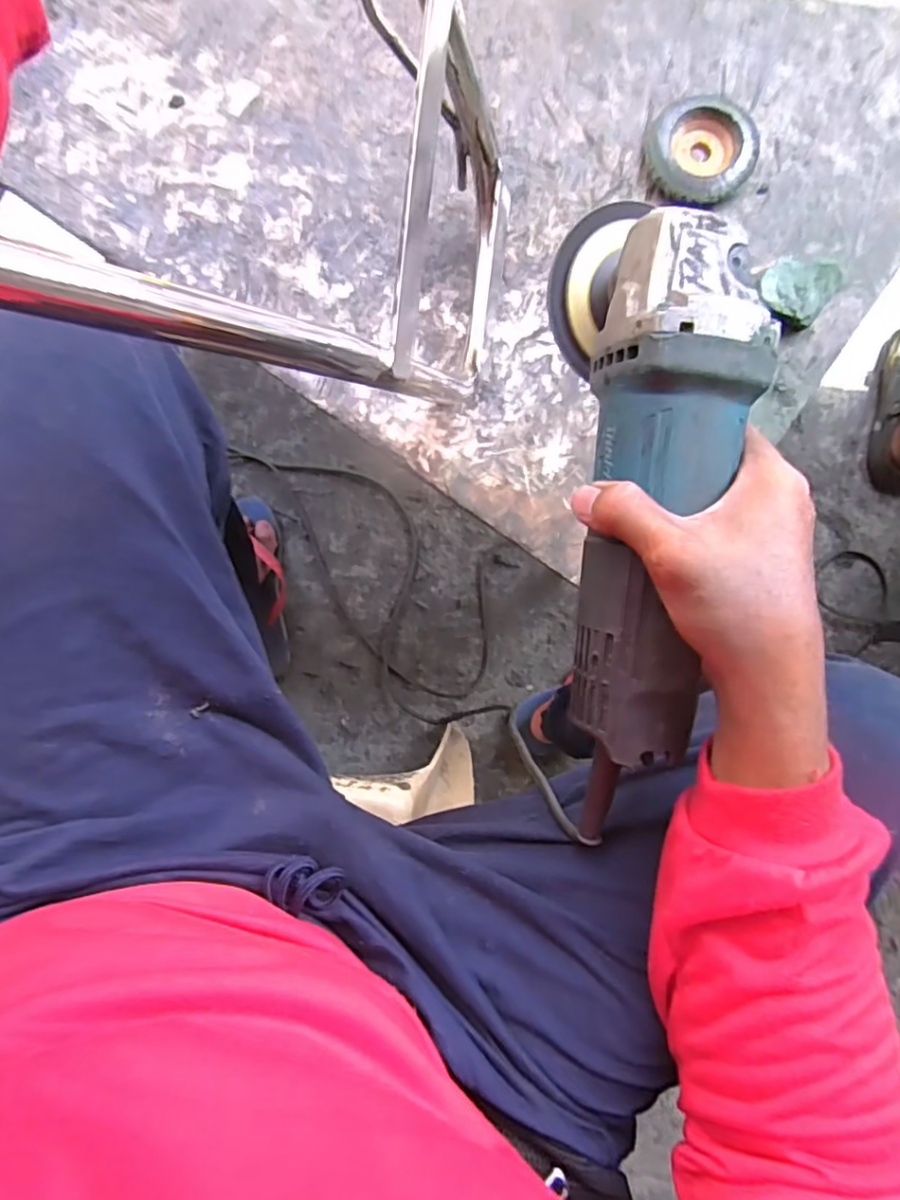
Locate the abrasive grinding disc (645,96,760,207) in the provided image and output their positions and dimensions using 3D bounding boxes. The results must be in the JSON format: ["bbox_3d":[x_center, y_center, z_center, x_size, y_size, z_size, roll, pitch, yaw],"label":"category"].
[{"bbox_3d":[0.192,-0.347,0.470,0.082,0.014,0.077,0,88,1],"label":"abrasive grinding disc"}]

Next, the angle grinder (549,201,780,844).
[{"bbox_3d":[0.090,-0.042,0.281,0.076,0.070,0.265,2,94,1],"label":"angle grinder"}]

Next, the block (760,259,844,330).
[{"bbox_3d":[0.261,-0.236,0.457,0.045,0.022,0.052,35,89,2],"label":"block"}]

